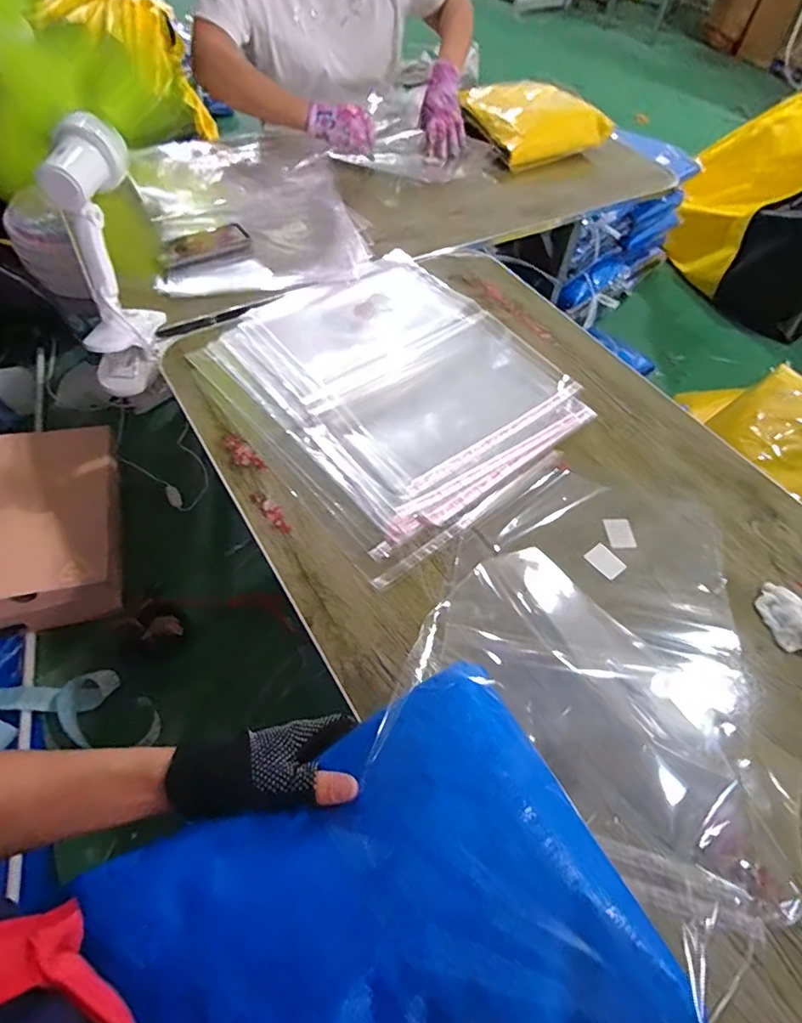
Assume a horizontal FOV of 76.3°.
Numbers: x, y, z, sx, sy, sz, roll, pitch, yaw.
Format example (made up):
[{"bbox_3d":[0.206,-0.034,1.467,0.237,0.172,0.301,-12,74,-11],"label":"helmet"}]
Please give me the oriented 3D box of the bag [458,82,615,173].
[{"bbox_3d":[0.291,-0.870,1.142,0.261,0.080,0.268,-21,60,-16],"label":"bag"}]

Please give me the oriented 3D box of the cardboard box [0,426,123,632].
[{"bbox_3d":[-0.659,0.020,0.962,0.253,0.121,0.384,-13,59,-11],"label":"cardboard box"}]

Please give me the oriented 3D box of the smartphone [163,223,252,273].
[{"bbox_3d":[-0.334,-0.449,0.864,0.152,0.018,0.069,-35,65,-24],"label":"smartphone"}]

